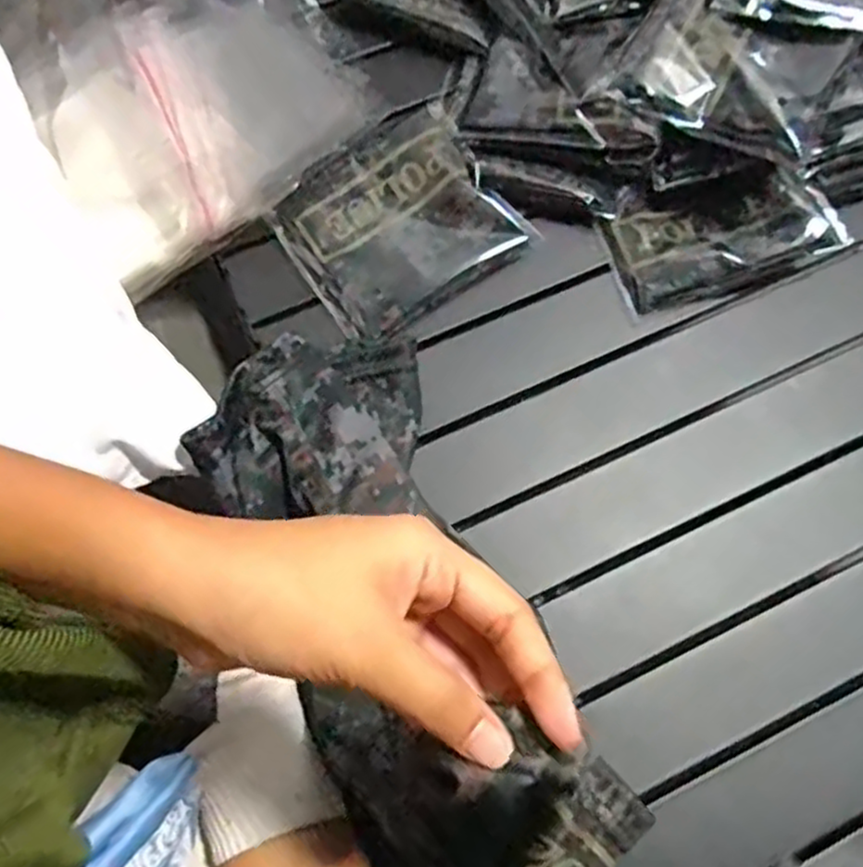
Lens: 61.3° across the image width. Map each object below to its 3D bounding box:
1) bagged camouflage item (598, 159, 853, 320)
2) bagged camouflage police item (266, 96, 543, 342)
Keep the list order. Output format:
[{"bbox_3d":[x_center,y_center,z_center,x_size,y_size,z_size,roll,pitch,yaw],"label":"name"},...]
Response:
[{"bbox_3d":[0.193,-0.135,0.478,0.139,0.038,0.078,-15,73,-7],"label":"bagged camouflage item"},{"bbox_3d":[-0.021,-0.141,0.475,0.138,0.021,0.126,-34,76,-12],"label":"bagged camouflage police item"}]

